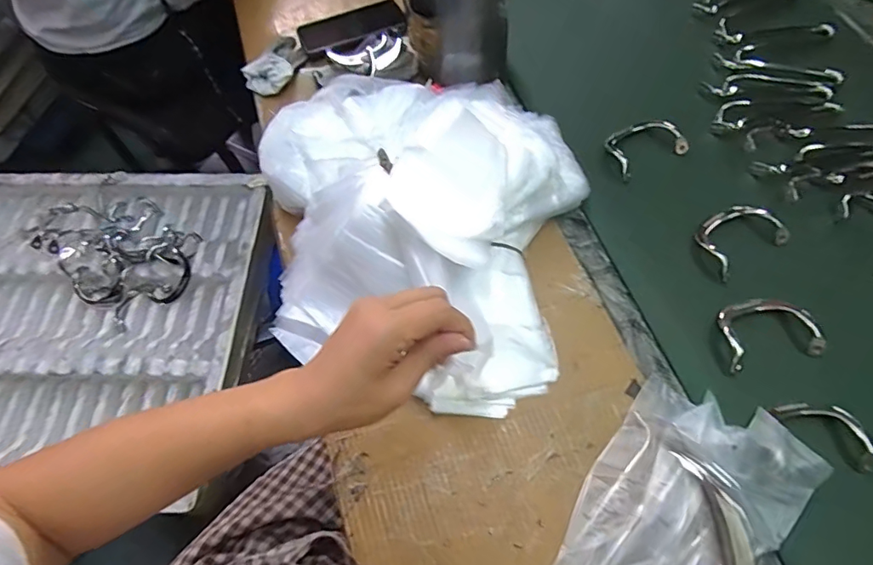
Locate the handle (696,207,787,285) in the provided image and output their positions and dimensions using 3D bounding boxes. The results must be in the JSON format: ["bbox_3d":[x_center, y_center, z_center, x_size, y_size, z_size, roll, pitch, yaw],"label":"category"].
[{"bbox_3d":[0.339,-0.054,0.551,0.097,0.035,0.069,-29,66,-11],"label":"handle"}]

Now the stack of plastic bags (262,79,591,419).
[{"bbox_3d":[-0.030,-0.077,0.504,0.346,0.158,0.340,13,65,9],"label":"stack of plastic bags"}]

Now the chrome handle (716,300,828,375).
[{"bbox_3d":[0.340,0.048,0.502,0.102,0.027,0.070,-11,64,-2],"label":"chrome handle"}]

